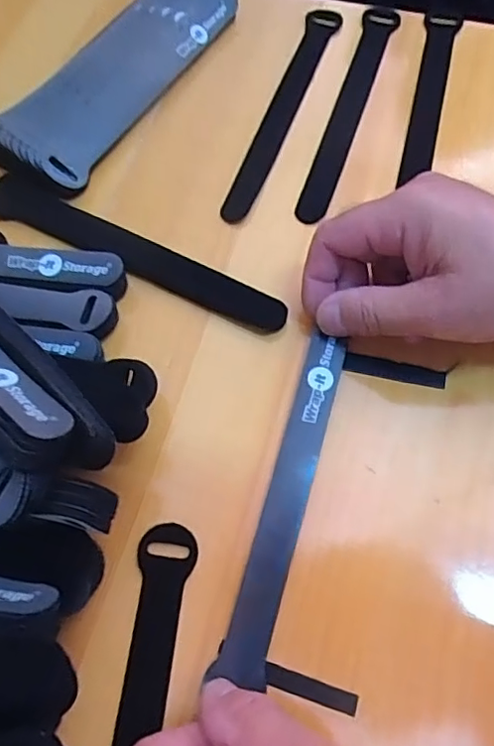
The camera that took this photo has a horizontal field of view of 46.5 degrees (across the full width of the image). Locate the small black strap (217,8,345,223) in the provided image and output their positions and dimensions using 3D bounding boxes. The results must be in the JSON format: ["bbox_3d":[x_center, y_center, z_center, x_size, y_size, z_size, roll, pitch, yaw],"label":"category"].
[{"bbox_3d":[0.025,-0.177,0.386,0.022,0.007,0.196,17,68,9],"label":"small black strap"}]

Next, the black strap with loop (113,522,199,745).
[{"bbox_3d":[-0.049,0.163,0.233,0.024,0.008,0.198,7,66,5],"label":"black strap with loop"}]

